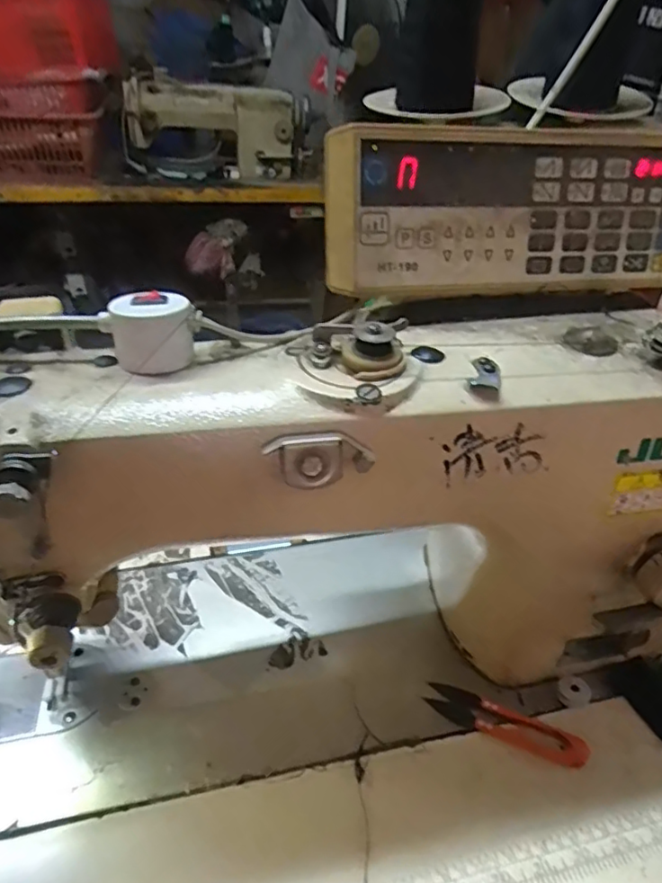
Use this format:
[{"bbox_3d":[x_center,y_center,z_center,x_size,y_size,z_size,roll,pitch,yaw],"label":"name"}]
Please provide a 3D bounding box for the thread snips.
[{"bbox_3d":[0.114,0.184,0.388,0.101,0.004,0.024,17,39,17],"label":"thread snips"}]

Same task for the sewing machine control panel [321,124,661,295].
[{"bbox_3d":[0.108,-0.127,0.330,0.224,0.076,0.024,-6,38,-12],"label":"sewing machine control panel"}]

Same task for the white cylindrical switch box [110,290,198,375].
[{"bbox_3d":[-0.080,-0.048,0.269,0.033,0.027,0.037,-17,42,-25],"label":"white cylindrical switch box"}]

